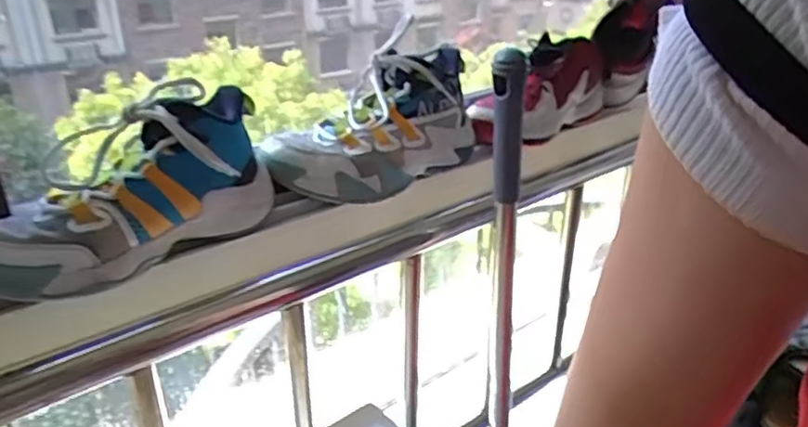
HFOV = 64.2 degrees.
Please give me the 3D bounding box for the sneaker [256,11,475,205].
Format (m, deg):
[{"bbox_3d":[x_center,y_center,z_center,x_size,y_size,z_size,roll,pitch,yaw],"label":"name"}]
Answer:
[{"bbox_3d":[-0.025,-0.094,0.626,0.085,0.131,0.212,21,33,37],"label":"sneaker"}]

